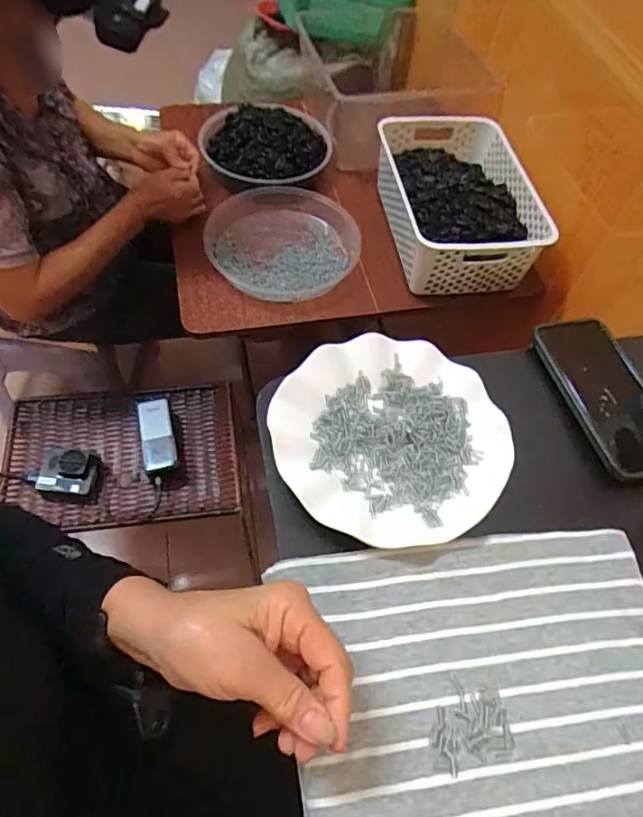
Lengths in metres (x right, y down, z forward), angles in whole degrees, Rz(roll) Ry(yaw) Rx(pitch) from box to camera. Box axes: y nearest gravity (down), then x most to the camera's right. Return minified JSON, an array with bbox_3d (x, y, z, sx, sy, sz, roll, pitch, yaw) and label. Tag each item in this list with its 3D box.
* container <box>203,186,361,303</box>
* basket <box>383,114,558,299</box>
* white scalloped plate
[{"bbox_3d":[-0.057,-0.265,0.860,0.242,0.031,0.234,2,58,-3],"label":"container"},{"bbox_3d":[0.213,-0.327,0.855,0.206,0.098,0.310,-5,58,-8],"label":"basket"},{"bbox_3d":[0.053,0.021,0.430,0.177,0.021,0.176,2,58,-3],"label":"white scalloped plate"}]

